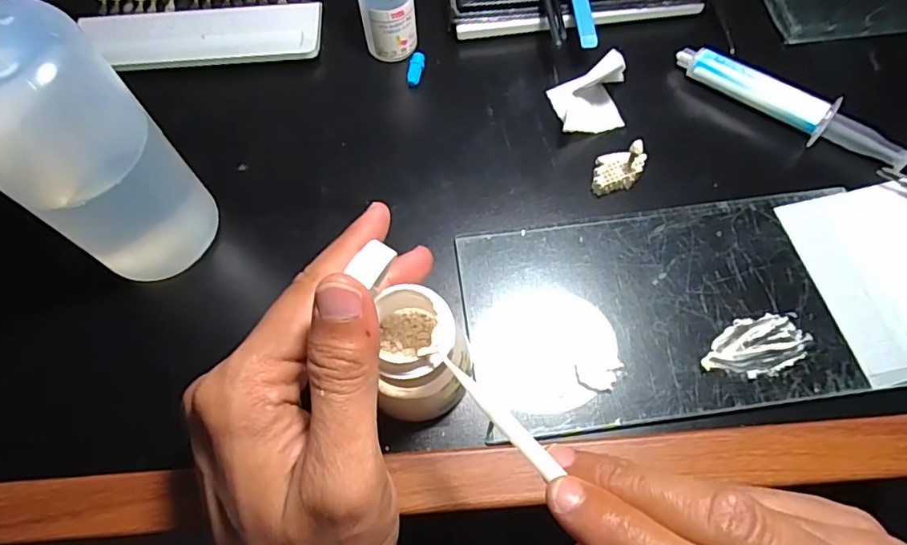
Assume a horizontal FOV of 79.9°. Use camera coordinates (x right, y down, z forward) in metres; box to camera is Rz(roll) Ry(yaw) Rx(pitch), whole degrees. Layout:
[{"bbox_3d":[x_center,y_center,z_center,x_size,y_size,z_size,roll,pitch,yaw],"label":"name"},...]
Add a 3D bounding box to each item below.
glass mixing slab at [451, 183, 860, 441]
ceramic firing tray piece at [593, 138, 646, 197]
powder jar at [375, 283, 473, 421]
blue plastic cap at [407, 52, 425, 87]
[{"bbox_3d":[0.091,0.017,0.255,0.166,0.004,0.100,-9,67,-2],"label":"glass mixing slab"},{"bbox_3d":[0.086,-0.053,0.282,0.031,0.011,0.019,-18,67,-6],"label":"ceramic firing tray piece"},{"bbox_3d":[-0.013,0.033,0.216,0.039,0.061,0.043,1,67,2],"label":"powder jar"},{"bbox_3d":[-0.022,-0.119,0.317,0.008,0.005,0.022,12,81,7],"label":"blue plastic cap"}]

